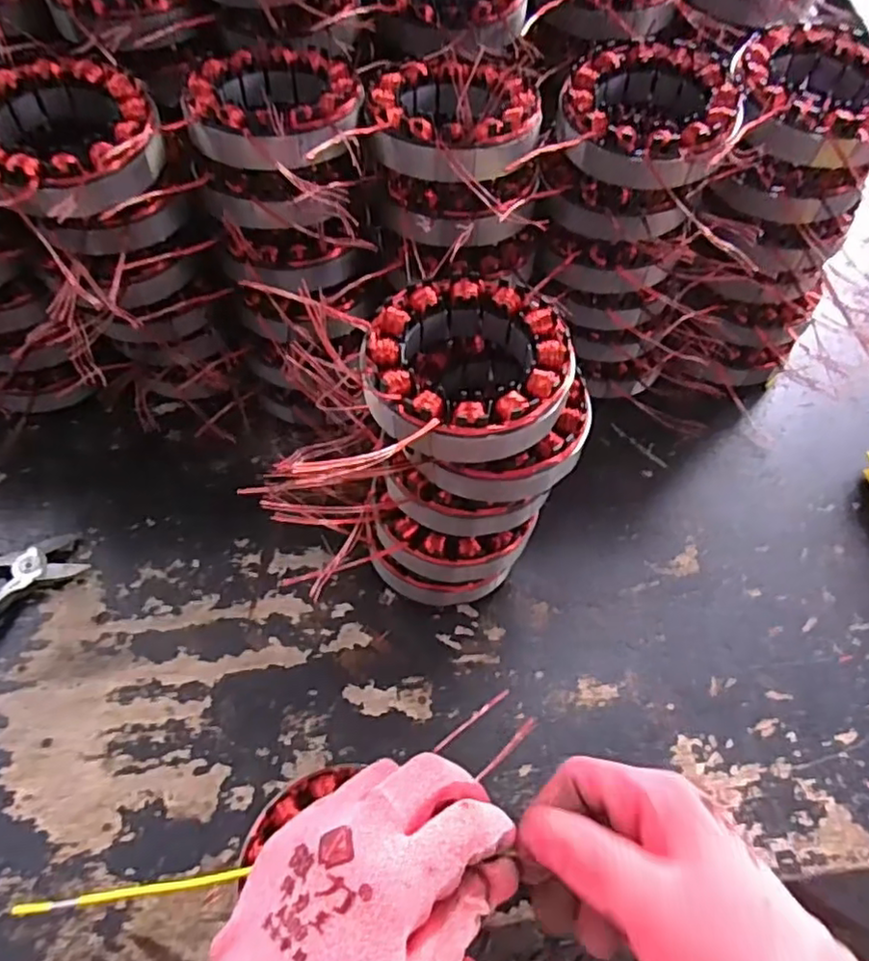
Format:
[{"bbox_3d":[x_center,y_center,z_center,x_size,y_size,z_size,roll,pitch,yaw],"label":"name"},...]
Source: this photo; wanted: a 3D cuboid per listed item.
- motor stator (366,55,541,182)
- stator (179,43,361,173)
[{"bbox_3d":[0.010,-0.184,0.330,0.082,0.030,0.088,2,58,-2],"label":"motor stator"},{"bbox_3d":[-0.076,-0.185,0.322,0.089,0.026,0.081,2,58,-2],"label":"stator"}]

